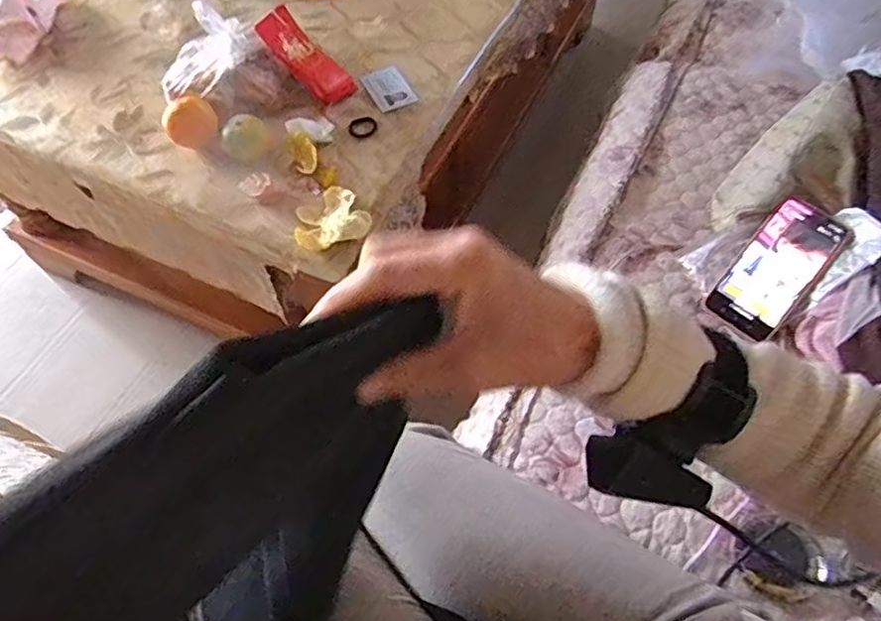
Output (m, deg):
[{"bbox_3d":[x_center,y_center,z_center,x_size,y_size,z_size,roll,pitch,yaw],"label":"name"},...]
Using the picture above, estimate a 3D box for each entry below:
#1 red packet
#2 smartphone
[{"bbox_3d":[-0.179,-0.338,0.831,0.140,0.020,0.056,44,64,-11],"label":"red packet"},{"bbox_3d":[0.368,-0.046,0.681,0.080,0.009,0.159,40,87,24],"label":"smartphone"}]

